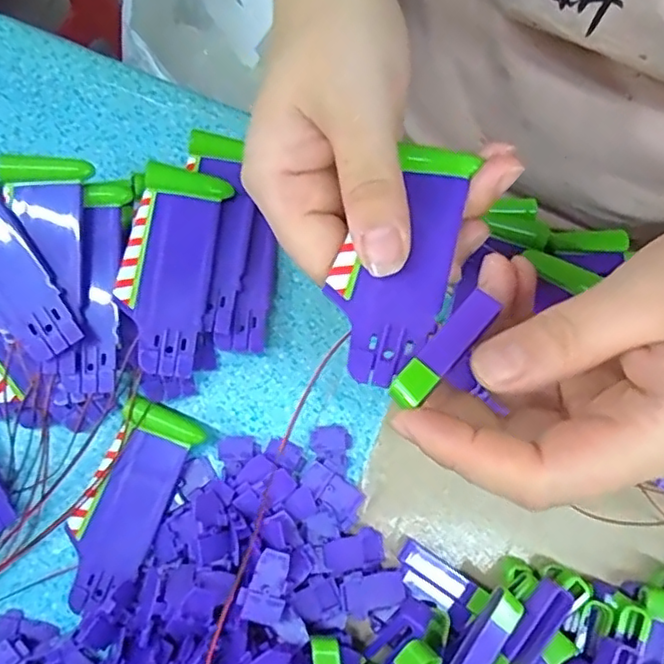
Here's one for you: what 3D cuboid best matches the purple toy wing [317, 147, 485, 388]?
[{"bbox_3d":[0.021,-0.024,0.200,0.037,0.011,0.085,22,71,3],"label":"purple toy wing"}]

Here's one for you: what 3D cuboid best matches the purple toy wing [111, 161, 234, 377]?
[{"bbox_3d":[-0.071,-0.028,0.262,0.037,0.005,0.088,13,82,-15],"label":"purple toy wing"}]

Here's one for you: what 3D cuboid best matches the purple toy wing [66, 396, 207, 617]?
[{"bbox_3d":[-0.089,0.073,0.256,0.035,0.010,0.086,26,79,4],"label":"purple toy wing"}]

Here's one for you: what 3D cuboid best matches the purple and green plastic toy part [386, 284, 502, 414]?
[{"bbox_3d":[0.034,0.005,0.182,0.010,0.004,0.043,43,72,7],"label":"purple and green plastic toy part"}]

